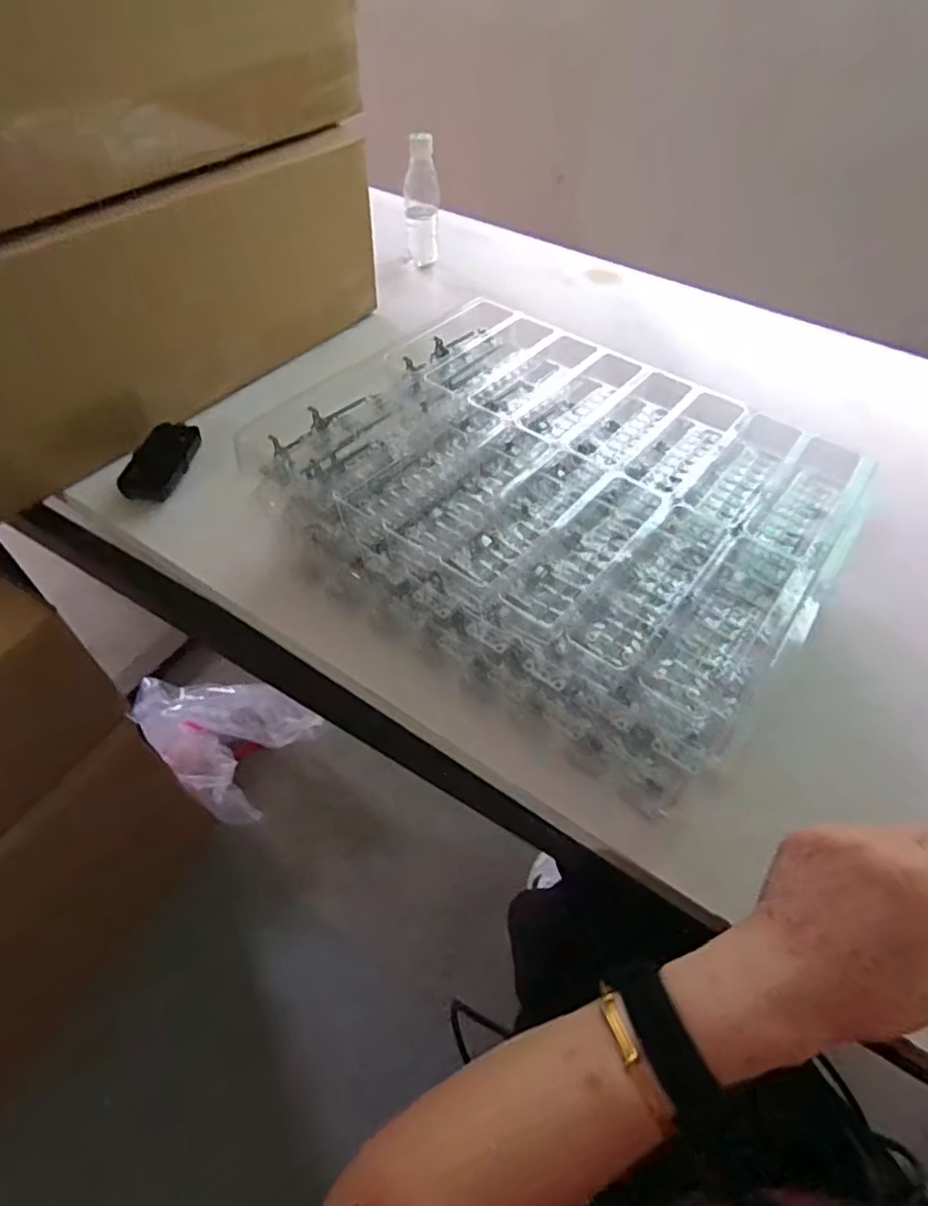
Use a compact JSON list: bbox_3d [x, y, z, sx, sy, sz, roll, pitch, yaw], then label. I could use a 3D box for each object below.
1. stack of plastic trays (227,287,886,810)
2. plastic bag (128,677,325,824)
[{"bbox_3d":[0.077,-0.087,0.548,0.442,0.111,0.347,33,57,21],"label":"stack of plastic trays"},{"bbox_3d":[-0.501,0.245,1.170,0.339,0.113,0.231,22,53,14],"label":"plastic bag"}]

